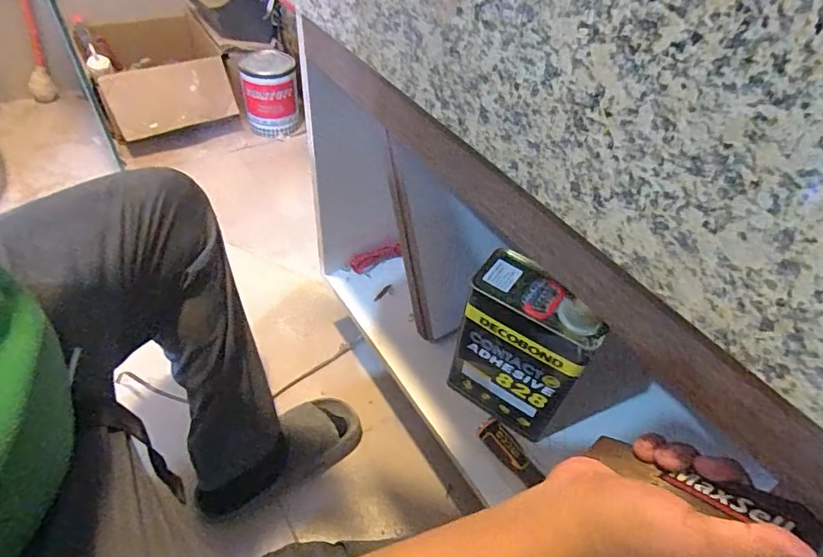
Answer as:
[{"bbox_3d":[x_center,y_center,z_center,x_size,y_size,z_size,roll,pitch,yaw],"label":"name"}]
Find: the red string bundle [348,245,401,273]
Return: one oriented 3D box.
[{"bbox_3d":[-0.067,-0.038,0.923,0.100,0.025,0.022,-21,49,6],"label":"red string bundle"}]

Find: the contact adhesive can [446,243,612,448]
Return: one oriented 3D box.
[{"bbox_3d":[0.151,0.092,0.686,0.172,0.239,0.110,29,51,20],"label":"contact adhesive can"}]

